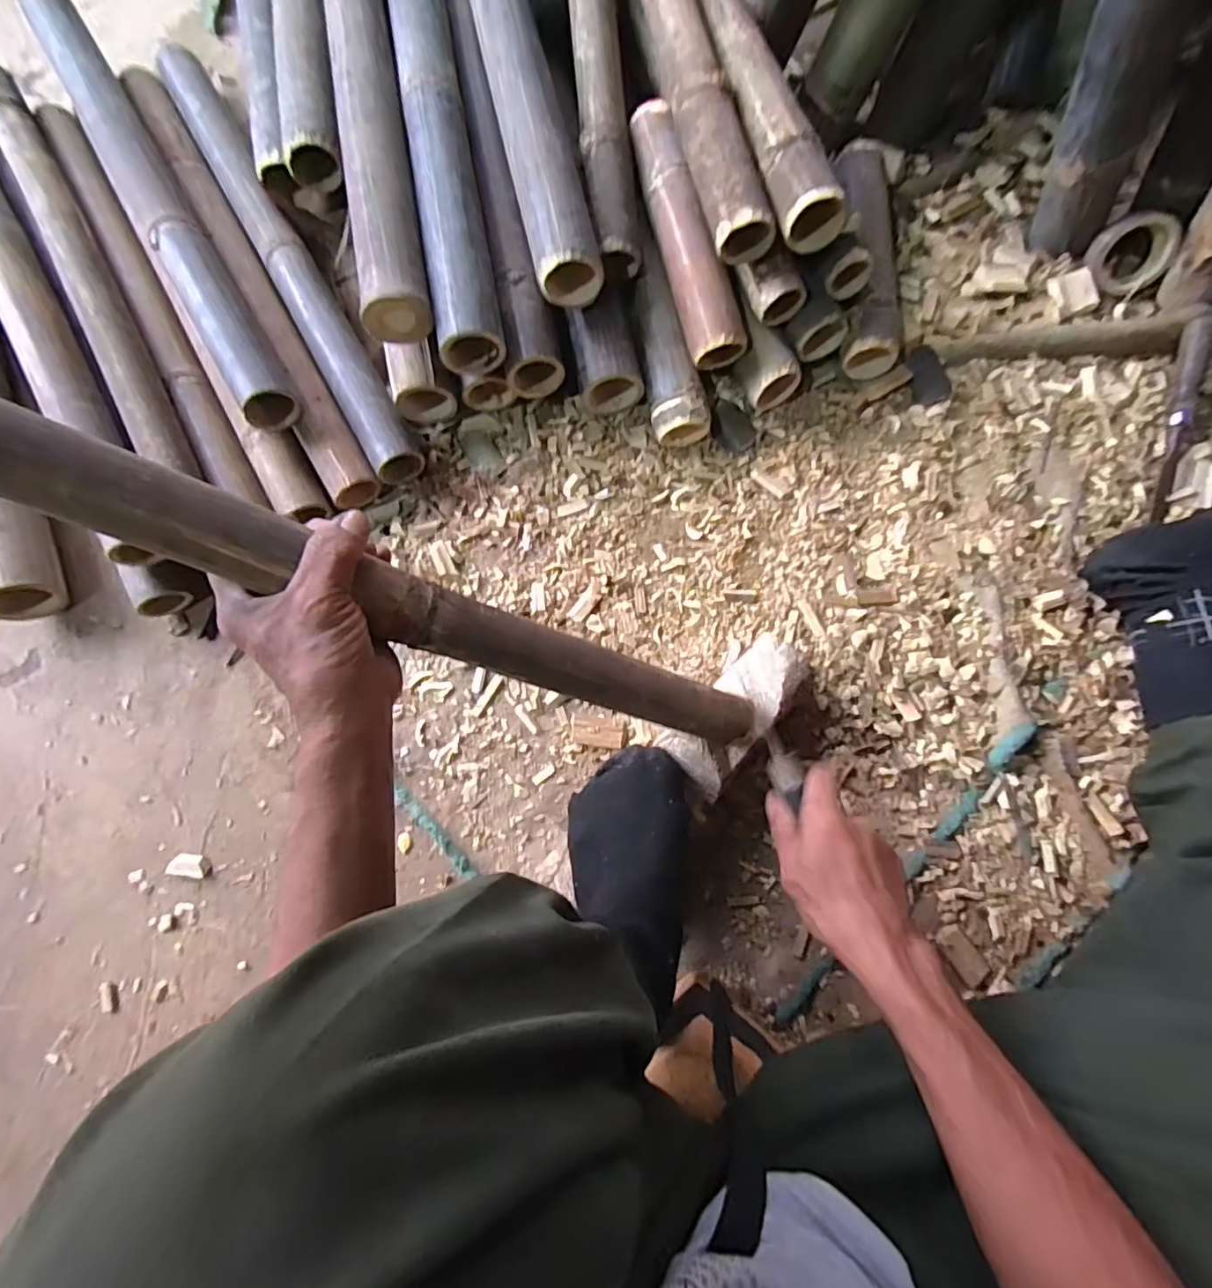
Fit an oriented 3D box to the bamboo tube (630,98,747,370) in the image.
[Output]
[{"bbox_3d":[0.081,-0.418,0.590,0.056,0.062,0.268,-15,81,0],"label":"bamboo tube"}]

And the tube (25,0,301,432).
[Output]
[{"bbox_3d":[-0.517,-0.514,0.662,0.061,0.057,0.649,-31,81,-3],"label":"tube"}]

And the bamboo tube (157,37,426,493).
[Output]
[{"bbox_3d":[-0.385,-0.470,0.692,0.058,0.058,0.664,-30,80,-2],"label":"bamboo tube"}]

